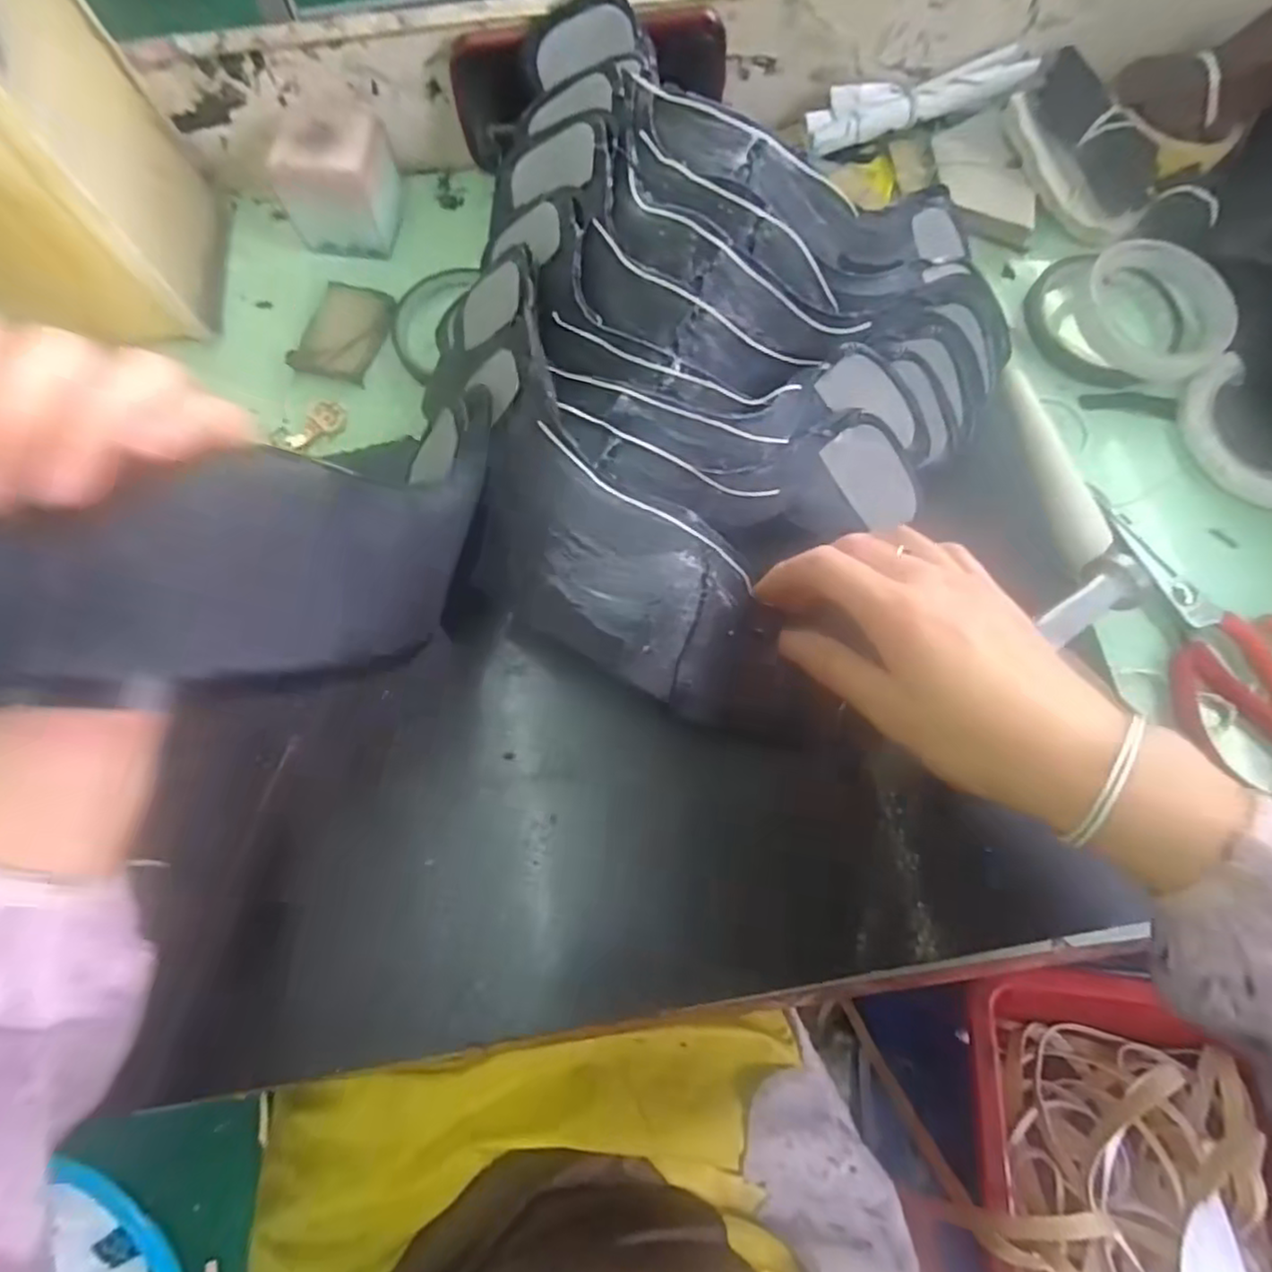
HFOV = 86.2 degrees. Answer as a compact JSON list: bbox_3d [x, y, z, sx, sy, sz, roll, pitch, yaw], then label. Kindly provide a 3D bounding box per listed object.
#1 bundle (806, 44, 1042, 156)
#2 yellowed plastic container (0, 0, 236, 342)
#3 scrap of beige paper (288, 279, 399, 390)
[{"bbox_3d":[0.181,-0.345,0.436,0.139,0.035,0.023,-11,72,-3],"label":"bundle"},{"bbox_3d":[-0.319,-0.253,0.334,0.112,0.204,0.116,-5,72,-1],"label":"yellowed plastic container"},{"bbox_3d":[-0.178,-0.186,0.415,0.045,0.011,0.063,17,73,6],"label":"scrap of beige paper"}]

